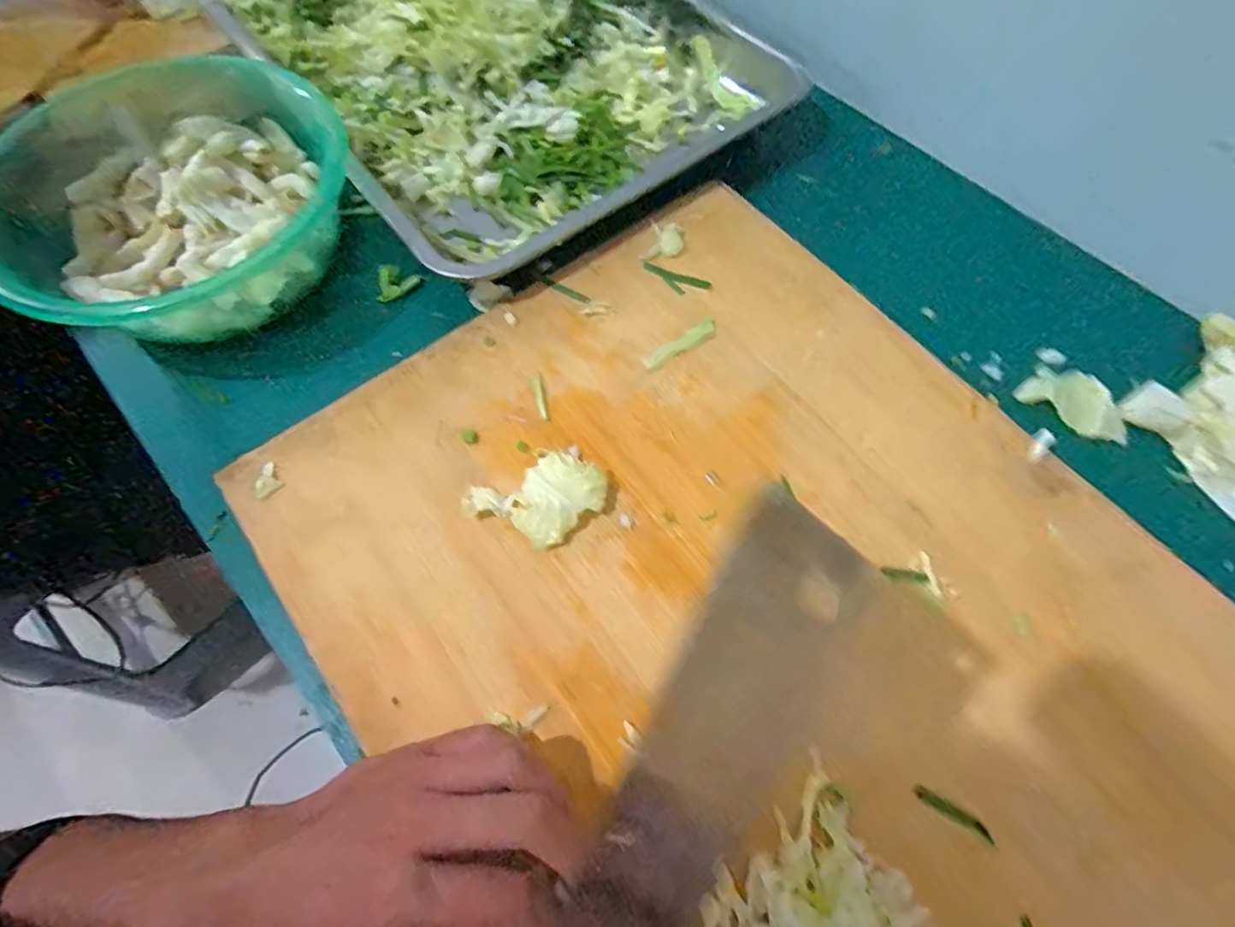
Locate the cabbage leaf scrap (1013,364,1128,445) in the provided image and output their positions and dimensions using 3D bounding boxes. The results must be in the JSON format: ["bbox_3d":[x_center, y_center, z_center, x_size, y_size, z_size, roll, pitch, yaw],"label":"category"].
[{"bbox_3d":[0.301,-0.041,0.388,0.067,0.013,0.040,37,72,16],"label":"cabbage leaf scrap"}]

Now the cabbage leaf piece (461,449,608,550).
[{"bbox_3d":[-0.047,0.017,0.344,0.072,0.022,0.052,25,69,12],"label":"cabbage leaf piece"}]

